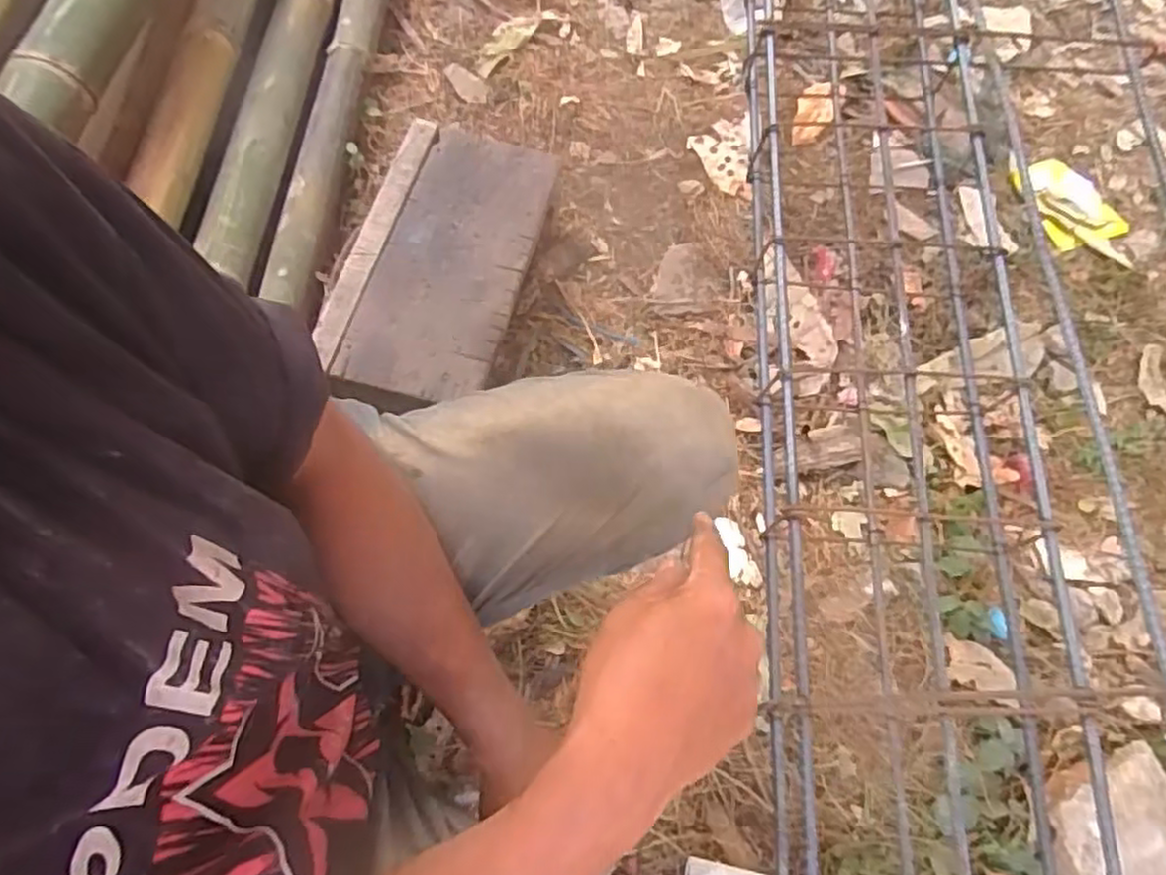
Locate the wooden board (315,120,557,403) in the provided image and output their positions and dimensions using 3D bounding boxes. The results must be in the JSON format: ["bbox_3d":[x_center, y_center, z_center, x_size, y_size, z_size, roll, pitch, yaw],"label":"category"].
[{"bbox_3d":[-0.159,-0.208,0.804,0.190,0.033,0.354,15,71,5],"label":"wooden board"}]

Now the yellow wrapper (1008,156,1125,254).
[{"bbox_3d":[0.673,-0.328,1.001,0.097,0.009,0.142,-19,72,-7],"label":"yellow wrapper"}]

